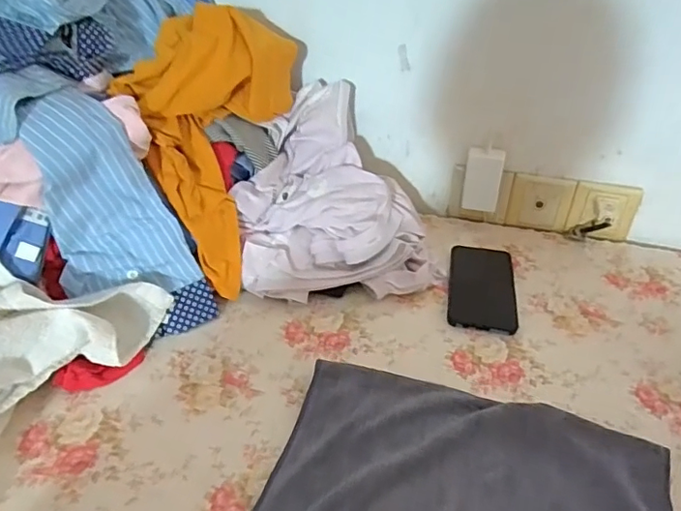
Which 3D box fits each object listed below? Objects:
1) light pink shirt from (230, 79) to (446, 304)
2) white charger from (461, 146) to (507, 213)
[{"bbox_3d":[-0.004,-0.087,0.708,0.245,0.168,0.260,0,35,-4],"label":"light pink shirt"},{"bbox_3d":[0.204,-0.107,0.770,0.051,0.089,0.023,8,35,9],"label":"white charger"}]

